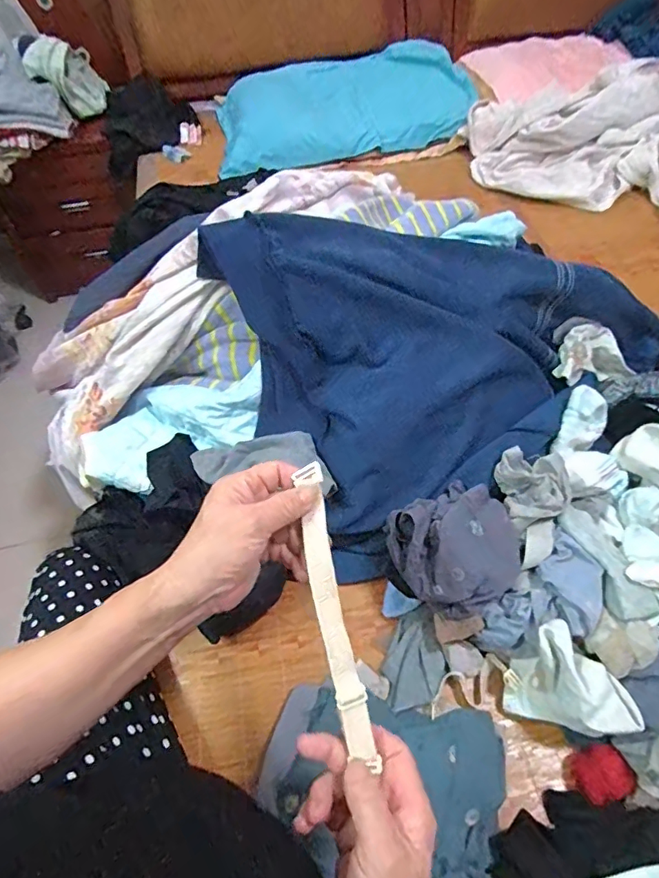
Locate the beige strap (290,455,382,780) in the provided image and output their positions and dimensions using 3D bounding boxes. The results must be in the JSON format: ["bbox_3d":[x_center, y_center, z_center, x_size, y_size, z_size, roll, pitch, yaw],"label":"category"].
[{"bbox_3d":[0.002,0.125,0.365,0.022,0.010,0.213,-11,81,-3],"label":"beige strap"}]

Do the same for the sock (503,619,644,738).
[{"bbox_3d":[0.246,0.267,0.524,0.087,0.090,0.107,-30,57,-17],"label":"sock"}]

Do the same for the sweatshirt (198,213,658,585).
[{"bbox_3d":[0.176,-0.148,0.675,0.622,0.274,0.381,-29,60,-14],"label":"sweatshirt"}]

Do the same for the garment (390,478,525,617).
[{"bbox_3d":[0.145,0.124,0.575,0.133,0.050,0.136,-2,54,3],"label":"garment"}]

